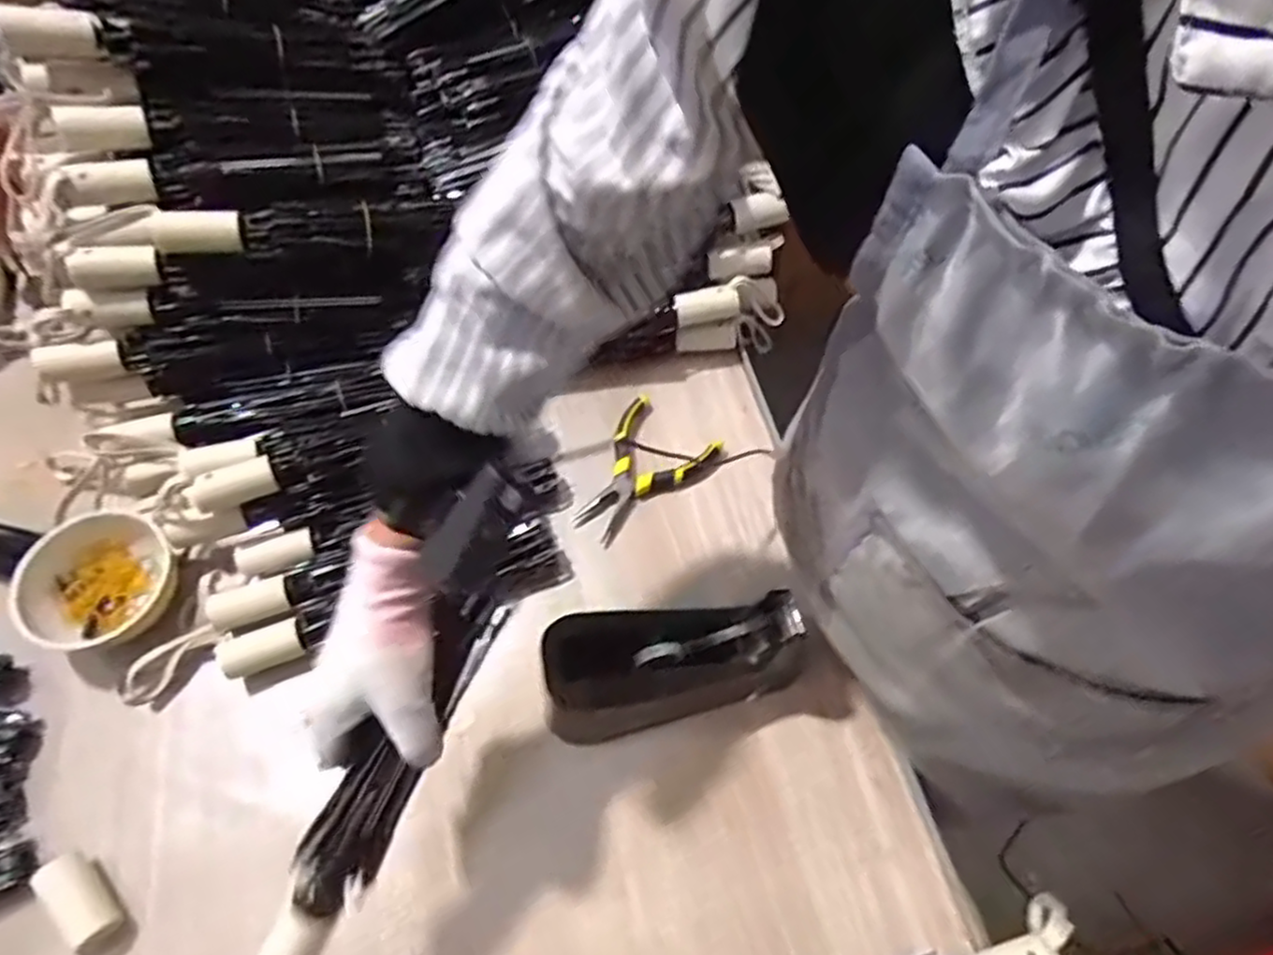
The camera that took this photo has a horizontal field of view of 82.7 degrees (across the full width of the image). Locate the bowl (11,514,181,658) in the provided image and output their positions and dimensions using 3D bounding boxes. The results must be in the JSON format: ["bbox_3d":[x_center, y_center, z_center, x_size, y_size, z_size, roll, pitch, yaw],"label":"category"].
[{"bbox_3d":[-0.440,0.088,0.596,0.111,0.044,0.113,33,66,17],"label":"bowl"}]

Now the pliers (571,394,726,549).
[{"bbox_3d":[0.004,-0.001,0.686,0.104,0.028,0.147,31,65,16],"label":"pliers"}]

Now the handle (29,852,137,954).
[{"bbox_3d":[-0.363,0.329,0.495,0.037,0.037,0.149,-33,66,-17],"label":"handle"}]

